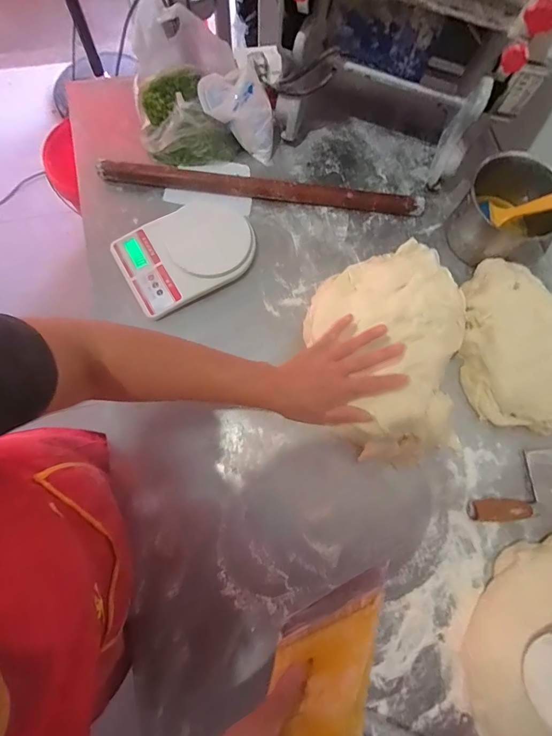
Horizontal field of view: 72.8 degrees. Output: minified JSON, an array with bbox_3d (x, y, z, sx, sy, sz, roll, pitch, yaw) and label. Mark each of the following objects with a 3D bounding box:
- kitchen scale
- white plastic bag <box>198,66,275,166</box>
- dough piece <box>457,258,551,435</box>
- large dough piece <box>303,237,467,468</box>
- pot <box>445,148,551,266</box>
[{"bbox_3d":[-0.146,-0.188,0.626,0.212,0.041,0.155,-29,78,-9],"label":"kitchen scale"},{"bbox_3d":[-0.064,-0.432,0.642,0.119,0.145,0.068,-5,75,-3],"label":"white plastic bag"},{"bbox_3d":[0.385,-0.038,0.588,0.169,0.066,0.258,6,75,0],"label":"dough piece"},{"bbox_3d":[0.169,-0.017,0.541,0.201,0.117,0.289,-21,76,-7],"label":"large dough piece"},{"bbox_3d":[0.375,-0.252,0.623,0.147,0.114,0.145,0,75,-2],"label":"pot"}]

